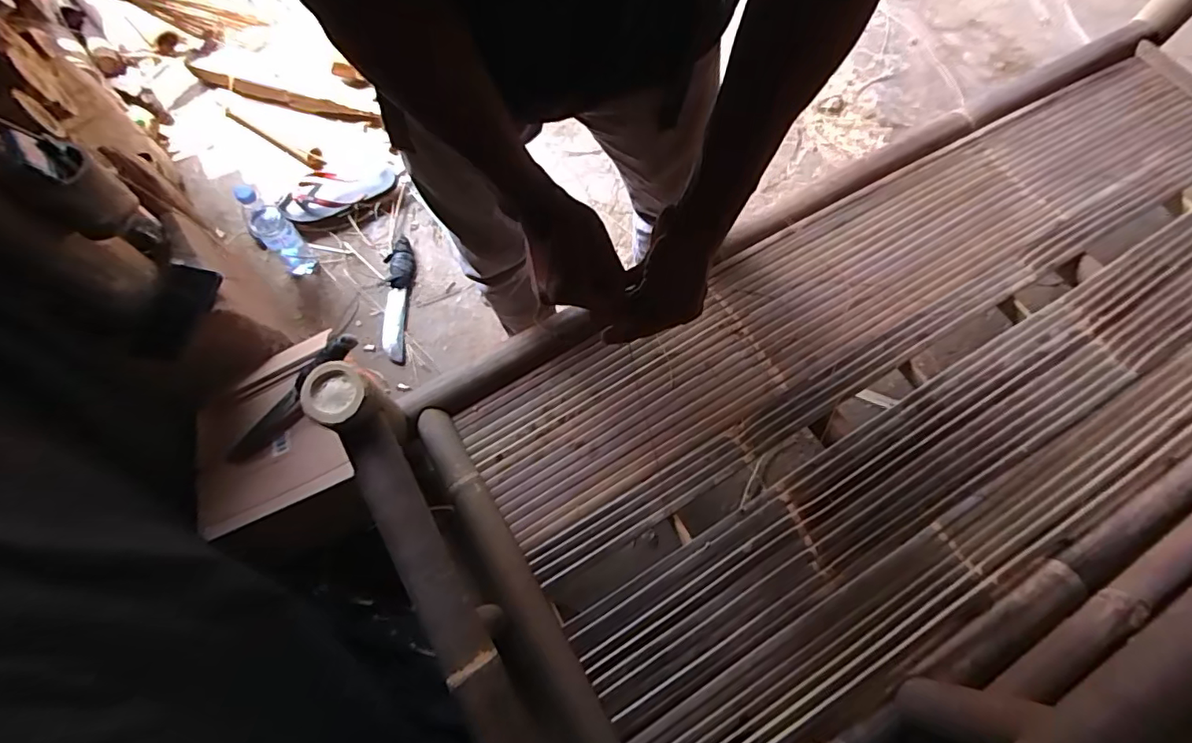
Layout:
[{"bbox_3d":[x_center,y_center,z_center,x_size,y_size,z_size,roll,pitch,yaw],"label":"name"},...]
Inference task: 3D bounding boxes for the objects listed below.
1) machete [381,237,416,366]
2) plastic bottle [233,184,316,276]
[{"bbox_3d":[-0.433,-0.159,1.197,0.063,0.025,0.294,-5,70,-2],"label":"machete"},{"bbox_3d":[-0.661,-0.289,1.121,0.066,0.229,0.066,0,68,-1],"label":"plastic bottle"}]

